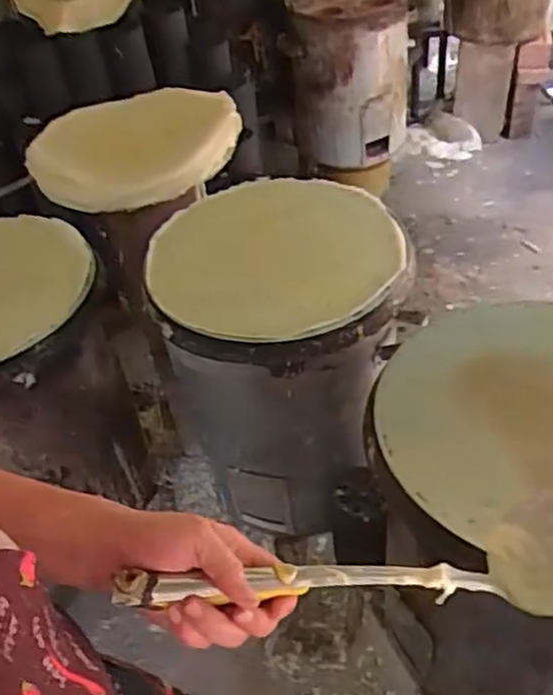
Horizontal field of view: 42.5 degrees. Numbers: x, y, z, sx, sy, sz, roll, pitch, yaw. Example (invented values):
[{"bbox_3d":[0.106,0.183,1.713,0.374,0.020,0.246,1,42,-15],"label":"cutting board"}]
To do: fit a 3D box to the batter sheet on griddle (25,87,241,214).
[{"bbox_3d":[-0.265,-0.389,1.348,0.379,0.081,0.343,-7,42,0],"label":"batter sheet on griddle"}]

